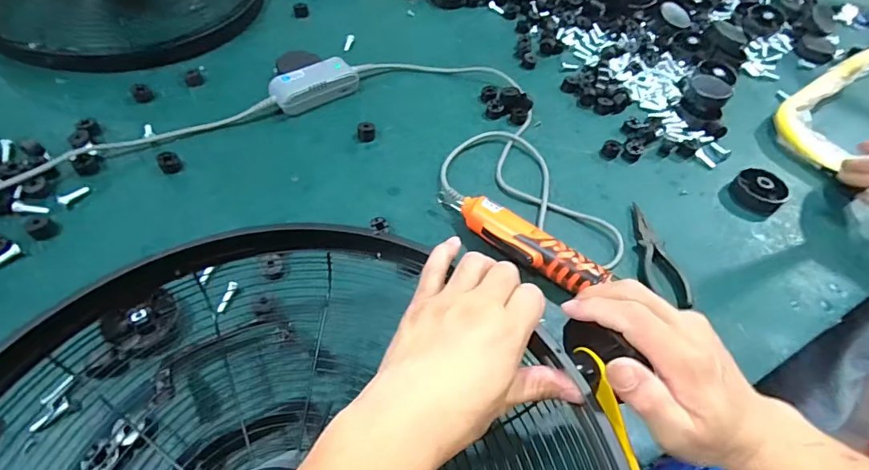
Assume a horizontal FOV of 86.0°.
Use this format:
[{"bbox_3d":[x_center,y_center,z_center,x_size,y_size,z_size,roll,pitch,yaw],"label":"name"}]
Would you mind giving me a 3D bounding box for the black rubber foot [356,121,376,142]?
[{"bbox_3d":[-0.096,-0.147,0.655,0.024,0.019,0.022,-6,55,-9],"label":"black rubber foot"}]

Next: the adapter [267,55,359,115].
[{"bbox_3d":[-0.172,-0.218,0.677,0.127,0.037,0.058,-34,64,-26],"label":"adapter"}]

